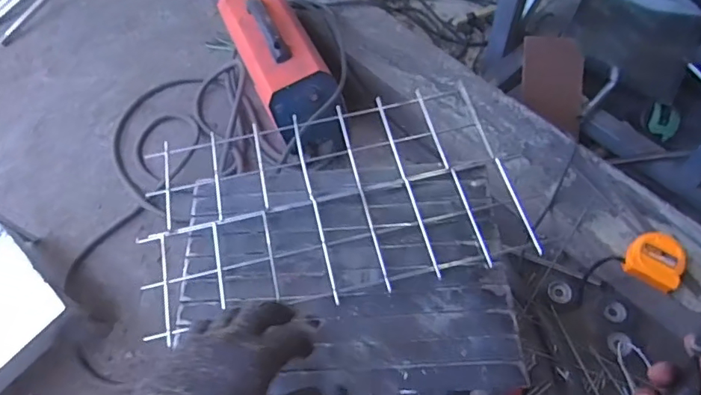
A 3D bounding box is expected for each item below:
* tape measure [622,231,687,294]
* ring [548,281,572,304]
[{"bbox_3d":[0.480,0.095,0.780,0.082,0.040,0.087,29,66,17],"label":"tape measure"},{"bbox_3d":[0.373,0.169,0.889,0.040,0.007,0.039,-3,74,35],"label":"ring"}]

